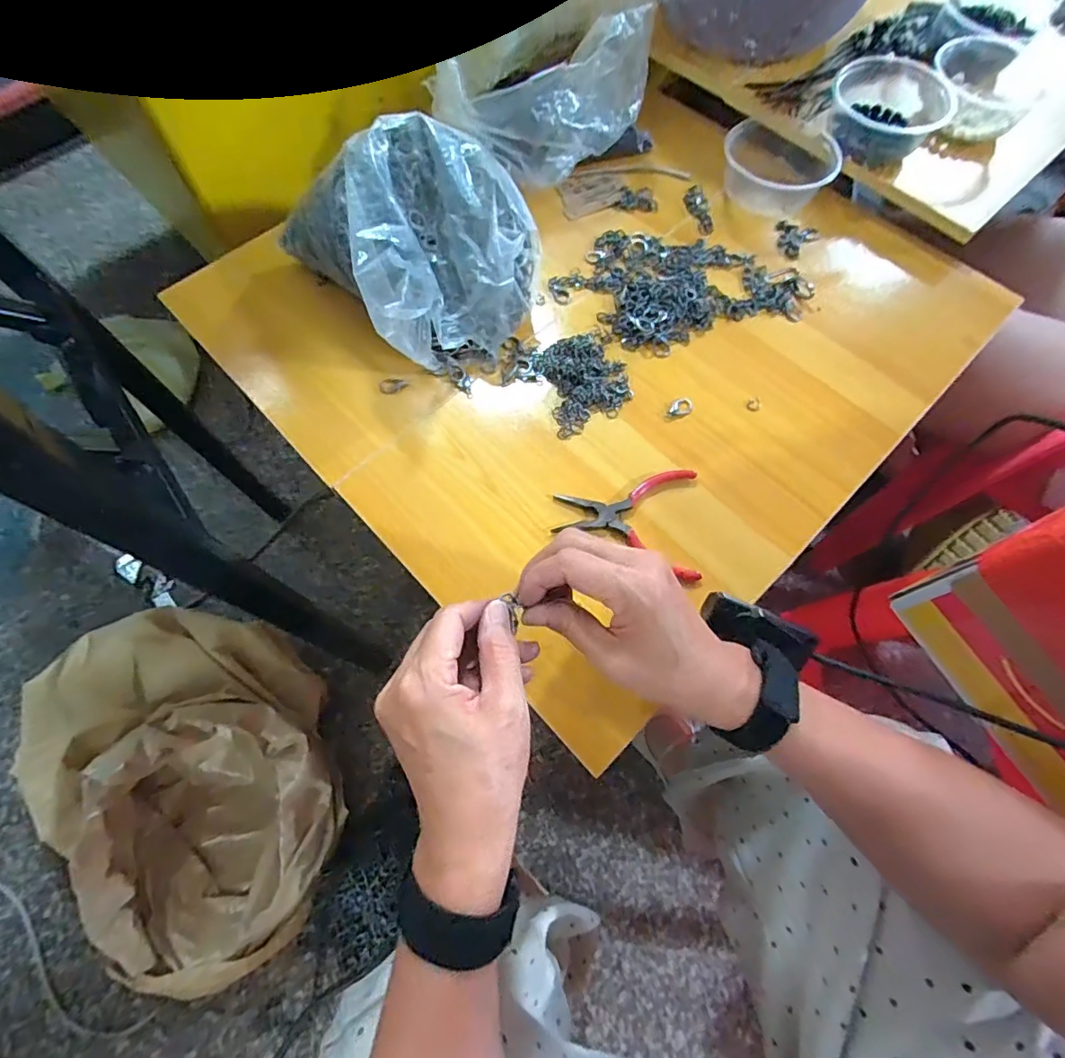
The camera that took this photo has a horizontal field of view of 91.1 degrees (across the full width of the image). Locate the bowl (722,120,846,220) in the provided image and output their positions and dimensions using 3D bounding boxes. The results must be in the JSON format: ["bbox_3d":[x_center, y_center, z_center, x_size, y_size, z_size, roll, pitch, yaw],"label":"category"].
[{"bbox_3d":[0.242,-0.377,0.537,0.090,0.047,0.107,-27,72,-10],"label":"bowl"}]

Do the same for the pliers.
[{"bbox_3d":[0.072,-0.007,0.403,0.107,0.010,0.088,5,70,1],"label":"pliers"}]

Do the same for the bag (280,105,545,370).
[{"bbox_3d":[-0.099,-0.249,0.449,0.166,0.102,0.208,-35,74,-13],"label":"bag"}]

